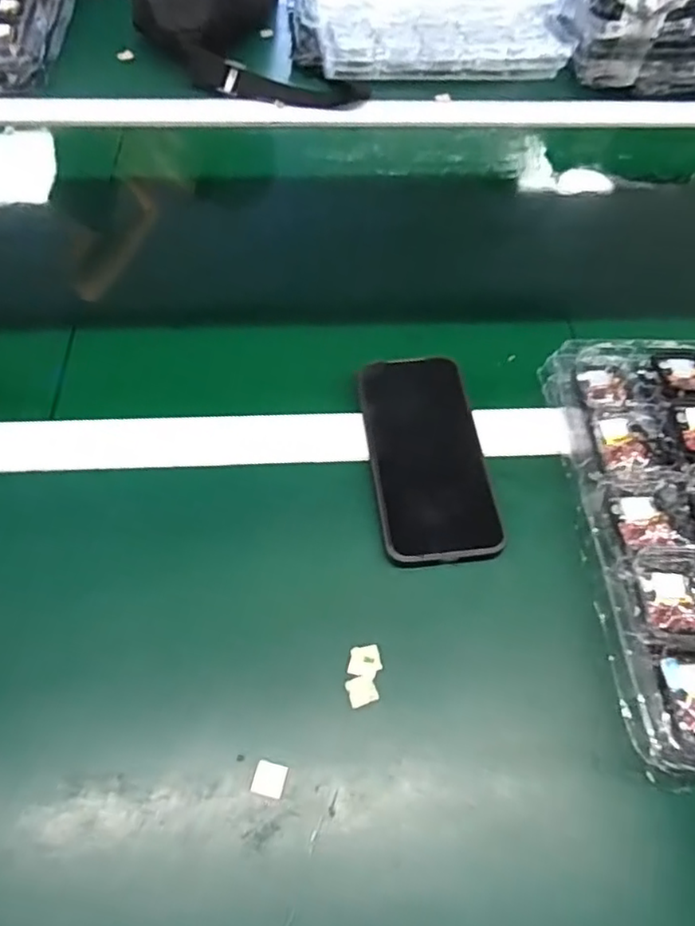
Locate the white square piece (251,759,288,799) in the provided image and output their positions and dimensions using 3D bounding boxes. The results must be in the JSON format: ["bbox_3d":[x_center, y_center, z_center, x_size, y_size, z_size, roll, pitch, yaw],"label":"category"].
[{"bbox_3d":[-0.041,0.167,0.337,0.016,0.004,0.016,13,57,5],"label":"white square piece"}]

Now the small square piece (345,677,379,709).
[{"bbox_3d":[0.008,0.130,0.364,0.016,0.004,0.016,-18,60,-15],"label":"small square piece"}]

